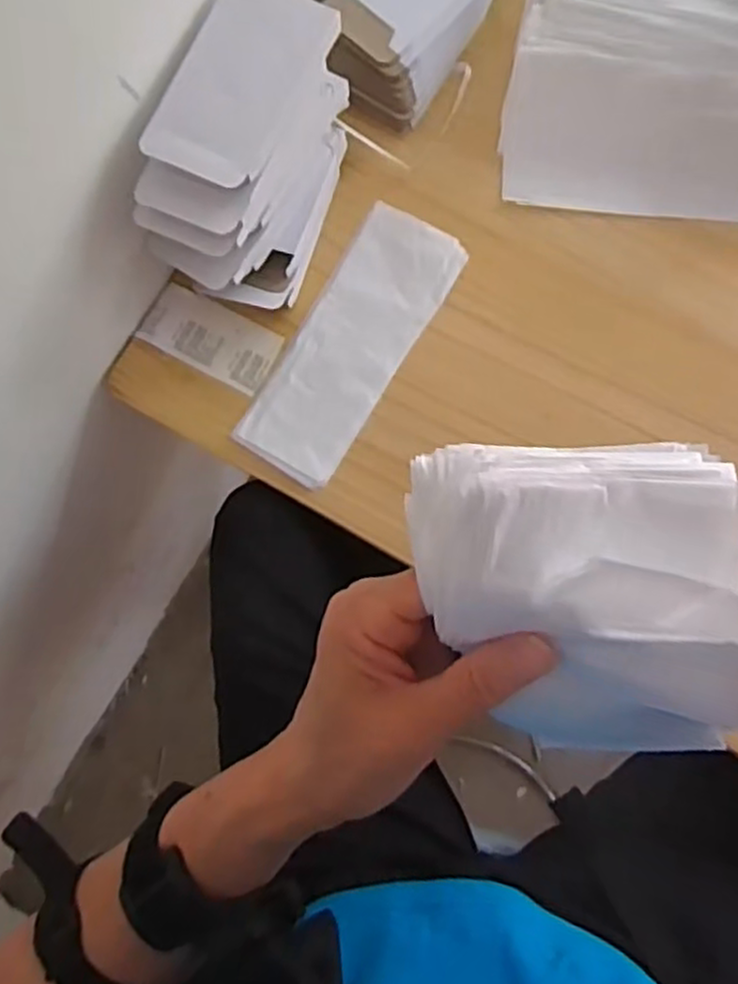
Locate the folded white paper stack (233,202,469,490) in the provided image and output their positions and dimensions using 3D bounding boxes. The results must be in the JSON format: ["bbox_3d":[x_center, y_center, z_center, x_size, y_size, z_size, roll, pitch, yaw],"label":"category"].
[{"bbox_3d":[-0.015,-0.128,0.638,0.093,0.013,0.246,30,83,10],"label":"folded white paper stack"}]

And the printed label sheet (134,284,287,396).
[{"bbox_3d":[-0.140,-0.137,0.655,0.120,0.006,0.059,27,87,7],"label":"printed label sheet"}]

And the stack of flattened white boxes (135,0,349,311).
[{"bbox_3d":[-0.097,-0.257,0.585,0.099,0.168,0.191,20,83,7],"label":"stack of flattened white boxes"}]

